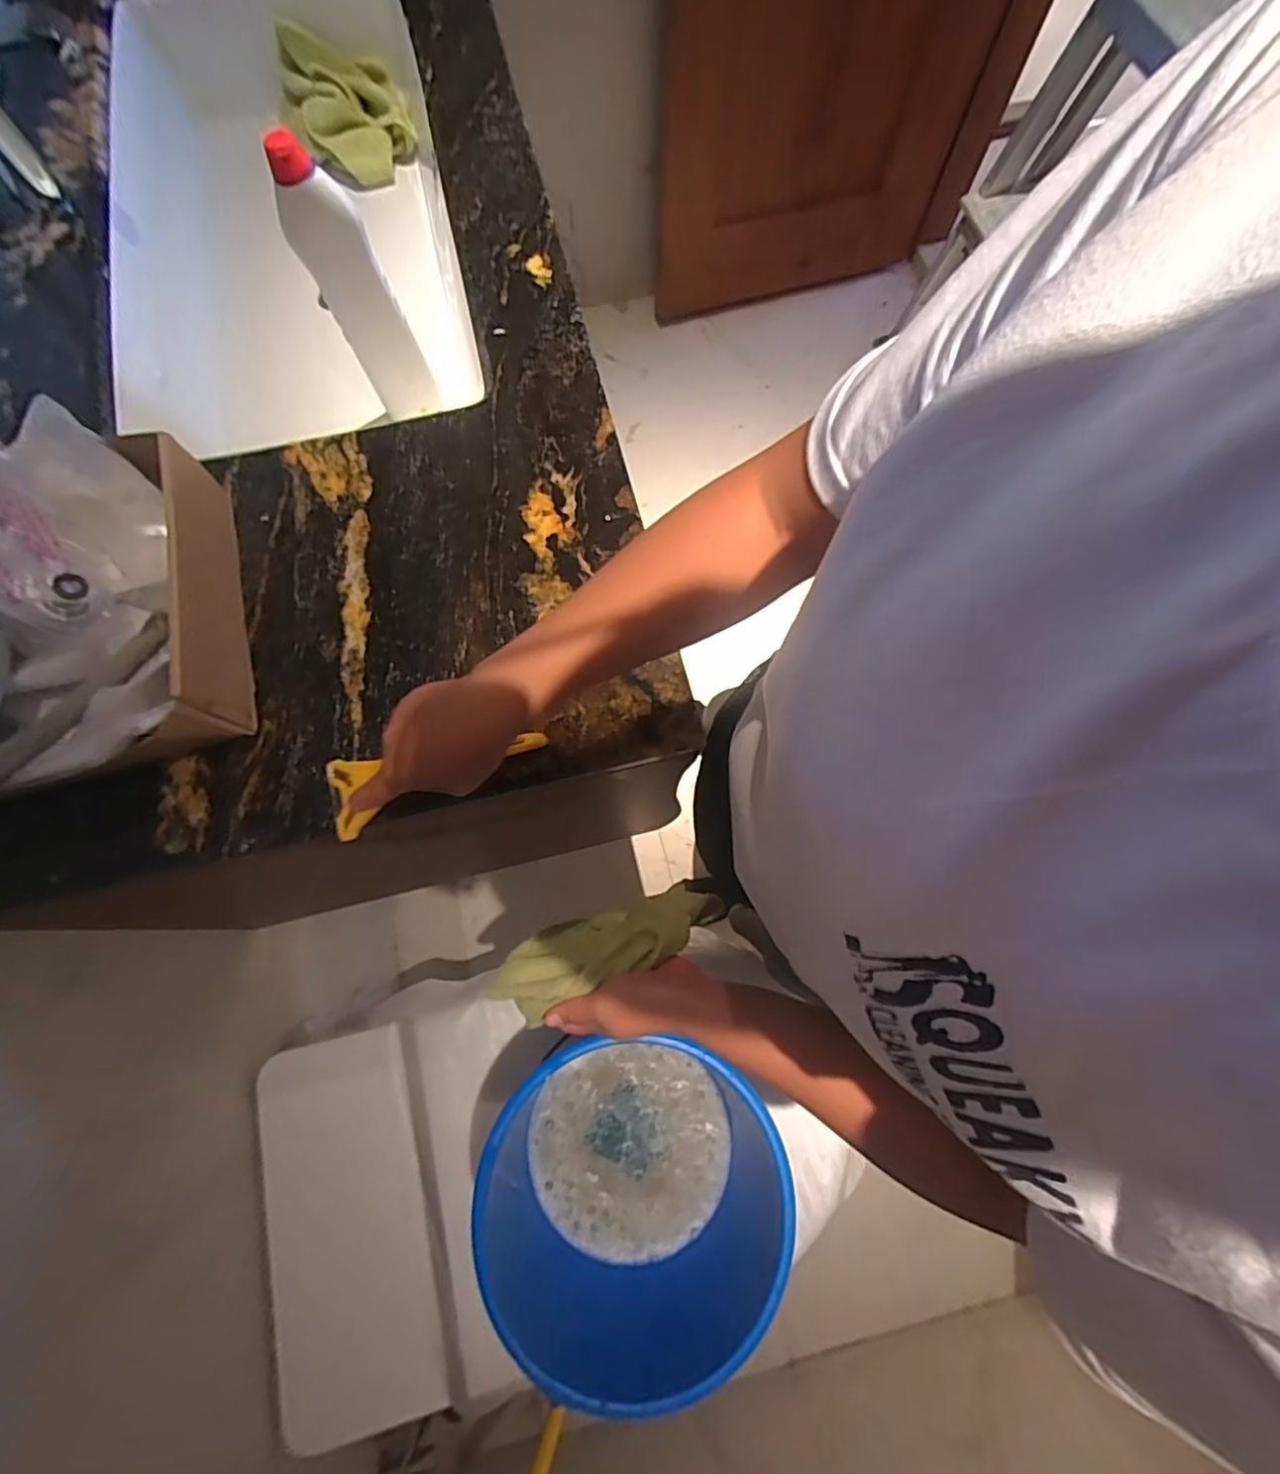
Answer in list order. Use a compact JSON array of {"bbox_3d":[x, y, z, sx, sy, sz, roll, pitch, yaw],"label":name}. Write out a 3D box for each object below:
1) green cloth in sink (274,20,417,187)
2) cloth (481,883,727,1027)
[{"bbox_3d":[-0.408,-0.861,0.856,0.169,0.076,0.182,-18,74,-5],"label":"green cloth in sink"},{"bbox_3d":[-0.023,0.165,0.502,0.180,0.064,0.058,-22,74,2],"label":"cloth"}]

